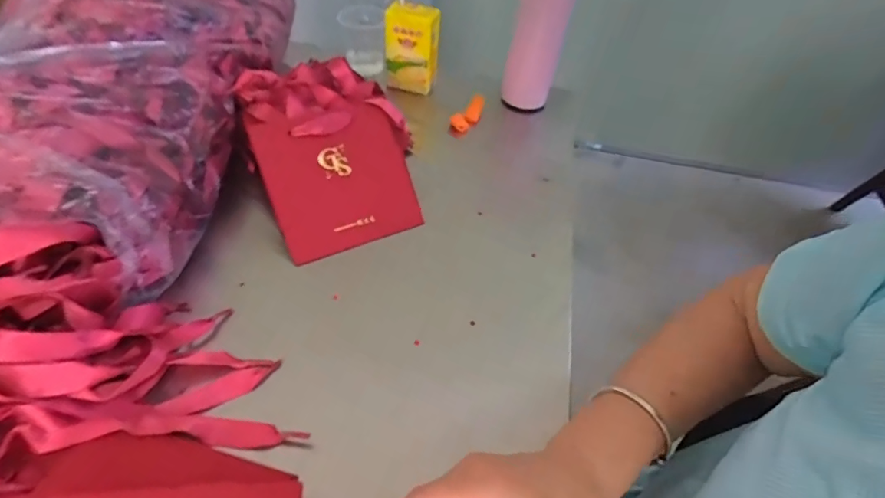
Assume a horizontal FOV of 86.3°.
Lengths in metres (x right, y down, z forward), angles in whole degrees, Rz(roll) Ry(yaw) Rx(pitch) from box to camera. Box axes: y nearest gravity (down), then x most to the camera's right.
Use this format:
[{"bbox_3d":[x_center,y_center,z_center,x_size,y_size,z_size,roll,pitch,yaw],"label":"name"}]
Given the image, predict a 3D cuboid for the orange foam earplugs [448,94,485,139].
[{"bbox_3d":[0.035,-0.185,0.652,0.020,0.035,0.071,25,50,18],"label":"orange foam earplugs"}]

